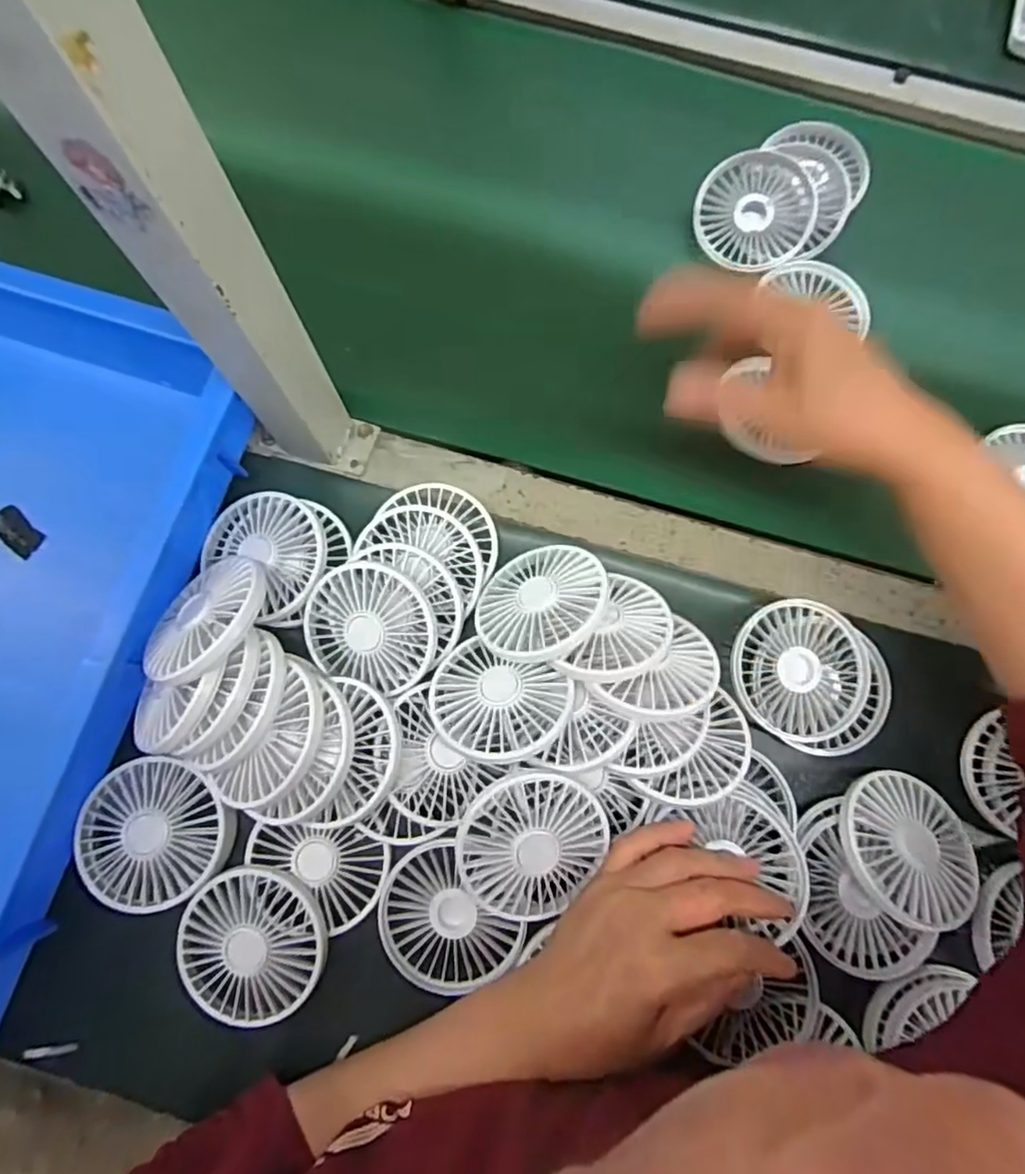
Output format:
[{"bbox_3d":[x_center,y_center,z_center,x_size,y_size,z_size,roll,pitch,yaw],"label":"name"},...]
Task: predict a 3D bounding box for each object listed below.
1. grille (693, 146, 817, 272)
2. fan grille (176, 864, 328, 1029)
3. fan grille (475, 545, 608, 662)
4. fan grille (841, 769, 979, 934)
[{"bbox_3d":[0.187,-0.294,0.483,0.087,0.010,0.091,0,90,5],"label":"grille"},{"bbox_3d":[-0.158,0.217,0.377,0.087,0.019,0.086,0,76,-1],"label":"fan grille"},{"bbox_3d":[0.018,0.008,0.394,0.085,0.010,0.081,-15,48,17],"label":"fan grille"},{"bbox_3d":[0.240,0.159,0.381,0.081,0.015,0.084,24,61,2],"label":"fan grille"}]

